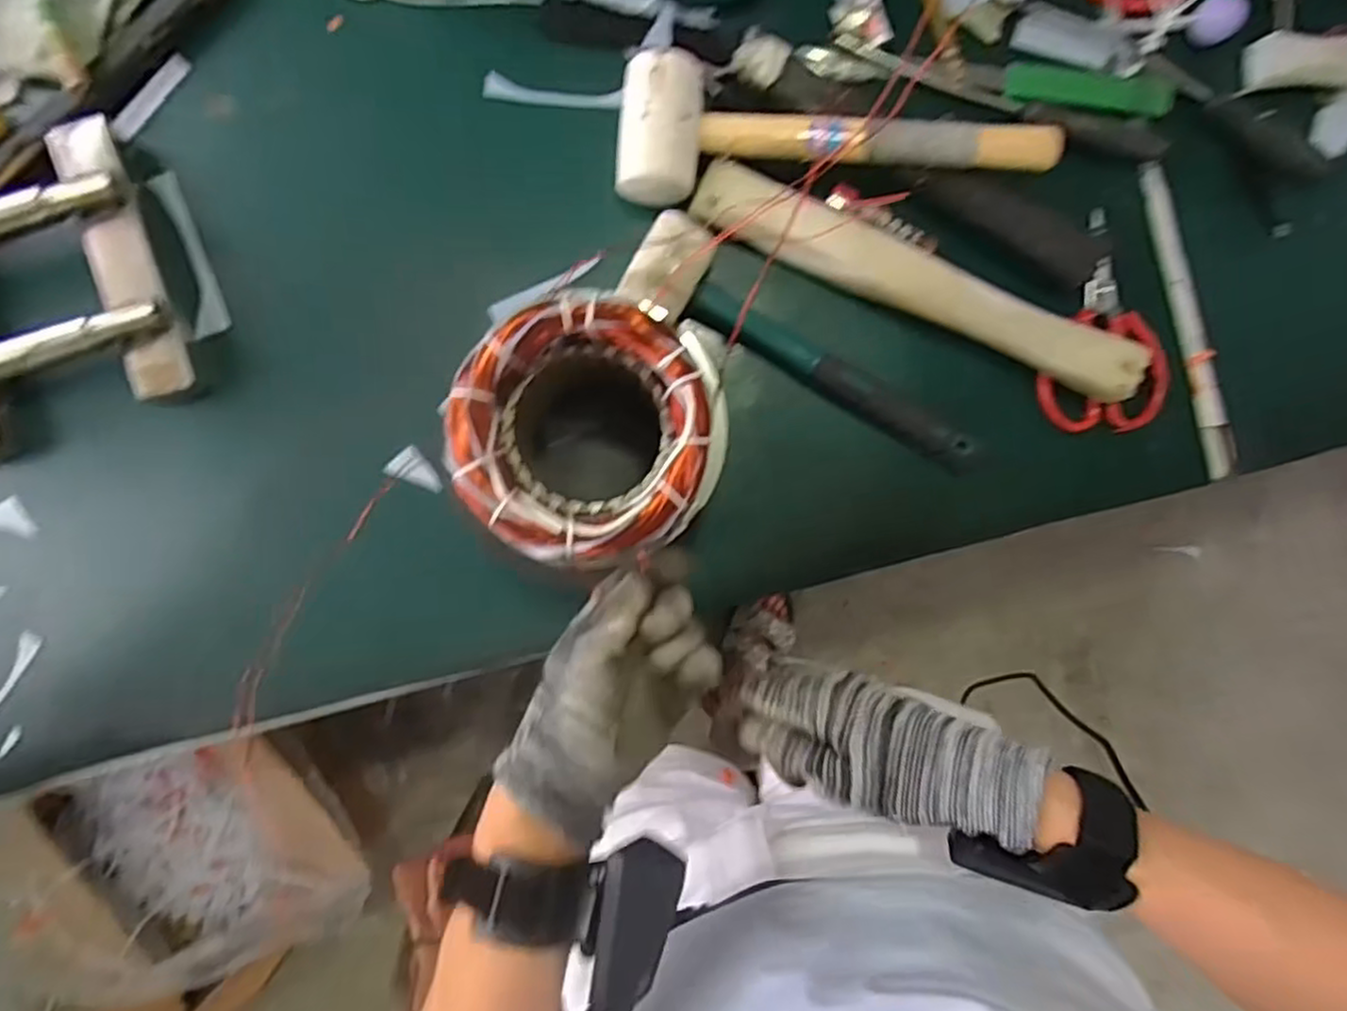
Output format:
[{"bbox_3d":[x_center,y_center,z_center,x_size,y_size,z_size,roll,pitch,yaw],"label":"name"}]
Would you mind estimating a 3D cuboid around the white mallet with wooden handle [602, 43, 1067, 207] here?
[{"bbox_3d":[0.107,-0.268,0.499,0.292,0.049,0.091,-3,90,-2],"label":"white mallet with wooden handle"}]

